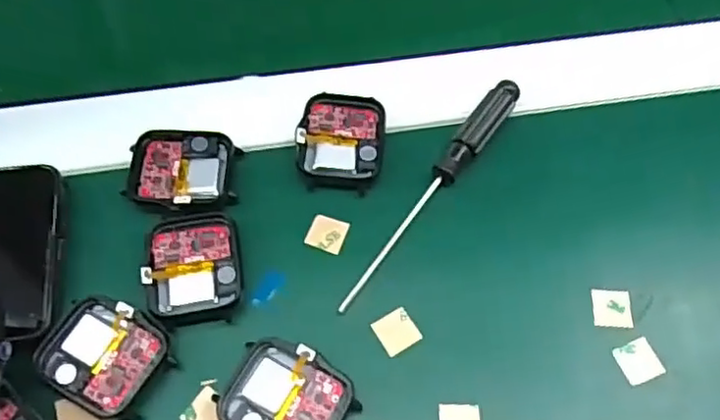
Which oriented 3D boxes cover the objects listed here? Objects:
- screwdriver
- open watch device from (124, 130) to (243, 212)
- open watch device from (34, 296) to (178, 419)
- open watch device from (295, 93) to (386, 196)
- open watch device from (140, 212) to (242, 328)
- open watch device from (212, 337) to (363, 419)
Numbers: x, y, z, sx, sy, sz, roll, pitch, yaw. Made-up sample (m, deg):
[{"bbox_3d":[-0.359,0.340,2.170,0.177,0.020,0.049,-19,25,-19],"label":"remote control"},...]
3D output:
[{"bbox_3d":[0.032,-0.010,0.282,0.013,0.011,0.131,34,67,16],"label":"screwdriver"},{"bbox_3d":[-0.077,-0.017,0.284,0.045,0.007,0.039,2,62,1],"label":"open watch device"},{"bbox_3d":[-0.095,0.055,0.245,0.044,0.010,0.037,29,66,14],"label":"open watch device"},{"bbox_3d":[-0.008,-0.031,0.293,0.037,0.009,0.046,5,62,3],"label":"open watch device"},{"bbox_3d":[-0.067,0.022,0.263,0.036,0.007,0.045,-8,62,-4],"label":"open watch device"},{"bbox_3d":[-0.027,0.070,0.240,0.045,0.011,0.037,26,65,13],"label":"open watch device"}]

